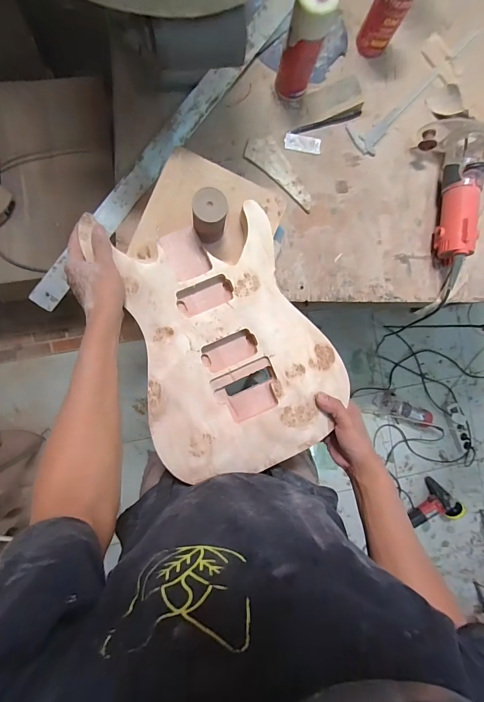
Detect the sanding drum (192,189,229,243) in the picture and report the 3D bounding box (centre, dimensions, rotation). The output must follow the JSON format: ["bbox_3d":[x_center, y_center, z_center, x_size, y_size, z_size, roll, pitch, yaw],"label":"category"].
[{"bbox_3d":[-0.047,-0.191,0.477,0.048,0.083,0.054,-1,91,-7],"label":"sanding drum"}]

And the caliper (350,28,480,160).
[{"bbox_3d":[0.356,-0.547,0.683,0.069,0.019,0.342,44,86,-6],"label":"caliper"}]

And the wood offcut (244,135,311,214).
[{"bbox_3d":[0.086,-0.367,0.670,0.176,0.012,0.069,40,86,-6],"label":"wood offcut"}]

